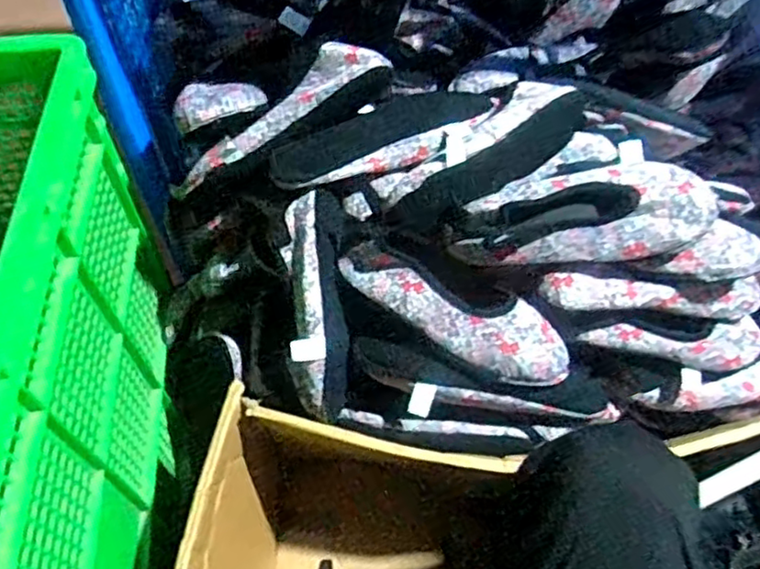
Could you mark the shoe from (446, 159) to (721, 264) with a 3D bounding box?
[{"bbox_3d":[0.200,-0.069,0.652,0.247,0.056,0.099,-11,56,-6],"label":"shoe"}]

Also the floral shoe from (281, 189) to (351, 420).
[{"bbox_3d":[-0.064,0.026,0.697,0.063,0.072,0.241,-3,96,-1],"label":"floral shoe"}]

